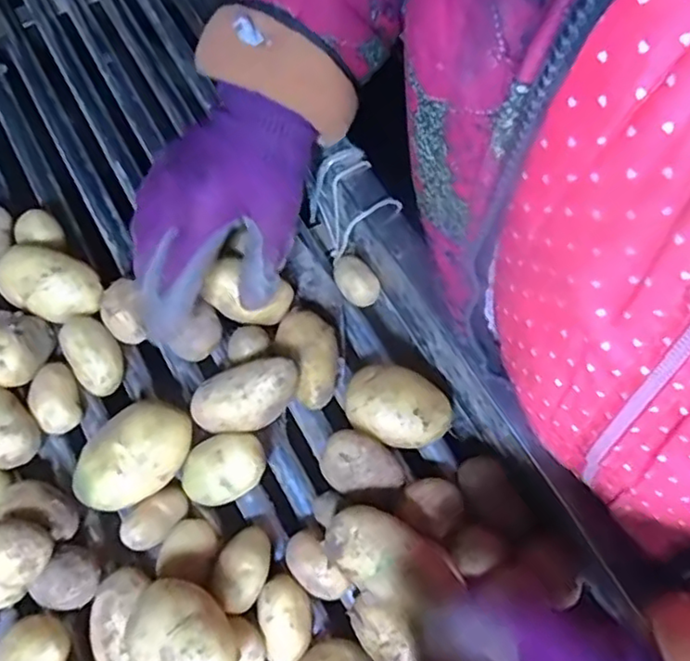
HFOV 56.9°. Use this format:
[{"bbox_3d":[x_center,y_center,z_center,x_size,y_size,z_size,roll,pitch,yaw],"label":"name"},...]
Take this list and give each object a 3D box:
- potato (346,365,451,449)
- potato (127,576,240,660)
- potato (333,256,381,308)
[{"bbox_3d":[0.033,0.050,0.405,0.065,0.036,0.047,23,65,11],"label":"potato"},{"bbox_3d":[-0.082,0.157,0.319,0.043,0.031,0.060,-27,44,-29],"label":"potato"},{"bbox_3d":[0.007,-0.036,0.448,0.024,0.018,0.035,-33,69,-15],"label":"potato"}]

